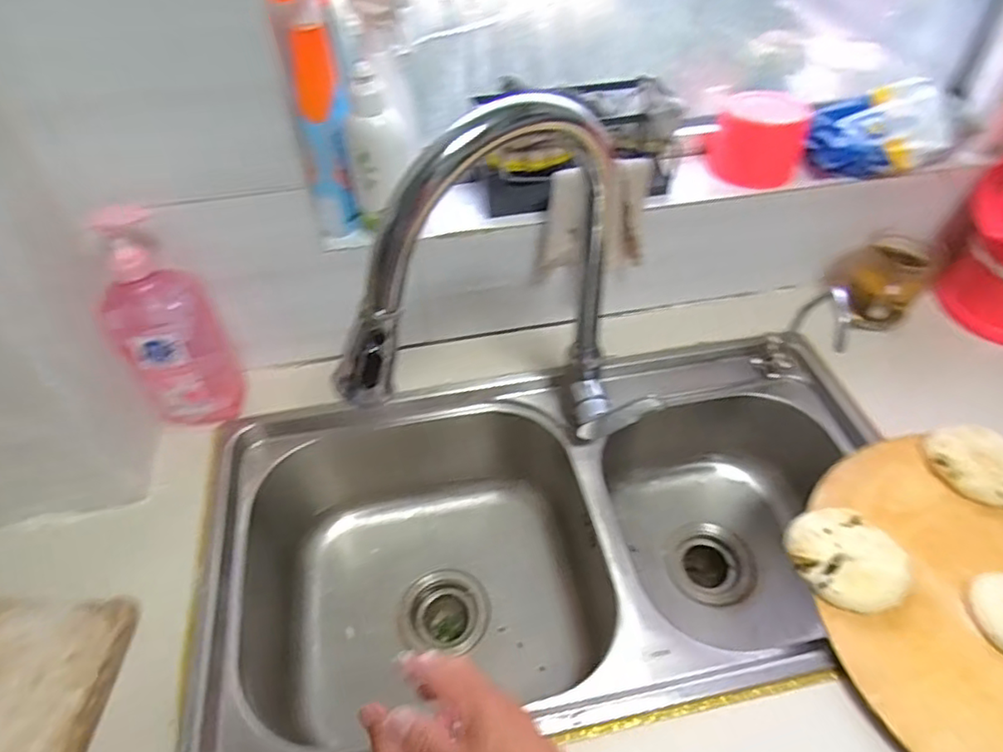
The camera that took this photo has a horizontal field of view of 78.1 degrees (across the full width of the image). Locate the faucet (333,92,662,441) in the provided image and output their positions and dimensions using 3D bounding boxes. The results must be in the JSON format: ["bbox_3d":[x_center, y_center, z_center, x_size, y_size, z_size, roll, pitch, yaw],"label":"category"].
[{"bbox_3d":[0.019,-0.044,0.558,0.341,0.397,0.072,-25,53,-19],"label":"faucet"}]

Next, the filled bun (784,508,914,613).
[{"bbox_3d":[0.329,0.171,0.583,0.098,0.023,0.097,0,48,0],"label":"filled bun"}]

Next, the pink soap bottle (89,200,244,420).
[{"bbox_3d":[-0.351,-0.050,0.657,0.096,0.246,0.071,-30,55,-24],"label":"pink soap bottle"}]

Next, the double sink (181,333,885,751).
[{"bbox_3d":[0.062,0.205,0.734,0.718,0.233,0.403,-10,50,-7],"label":"double sink"}]

